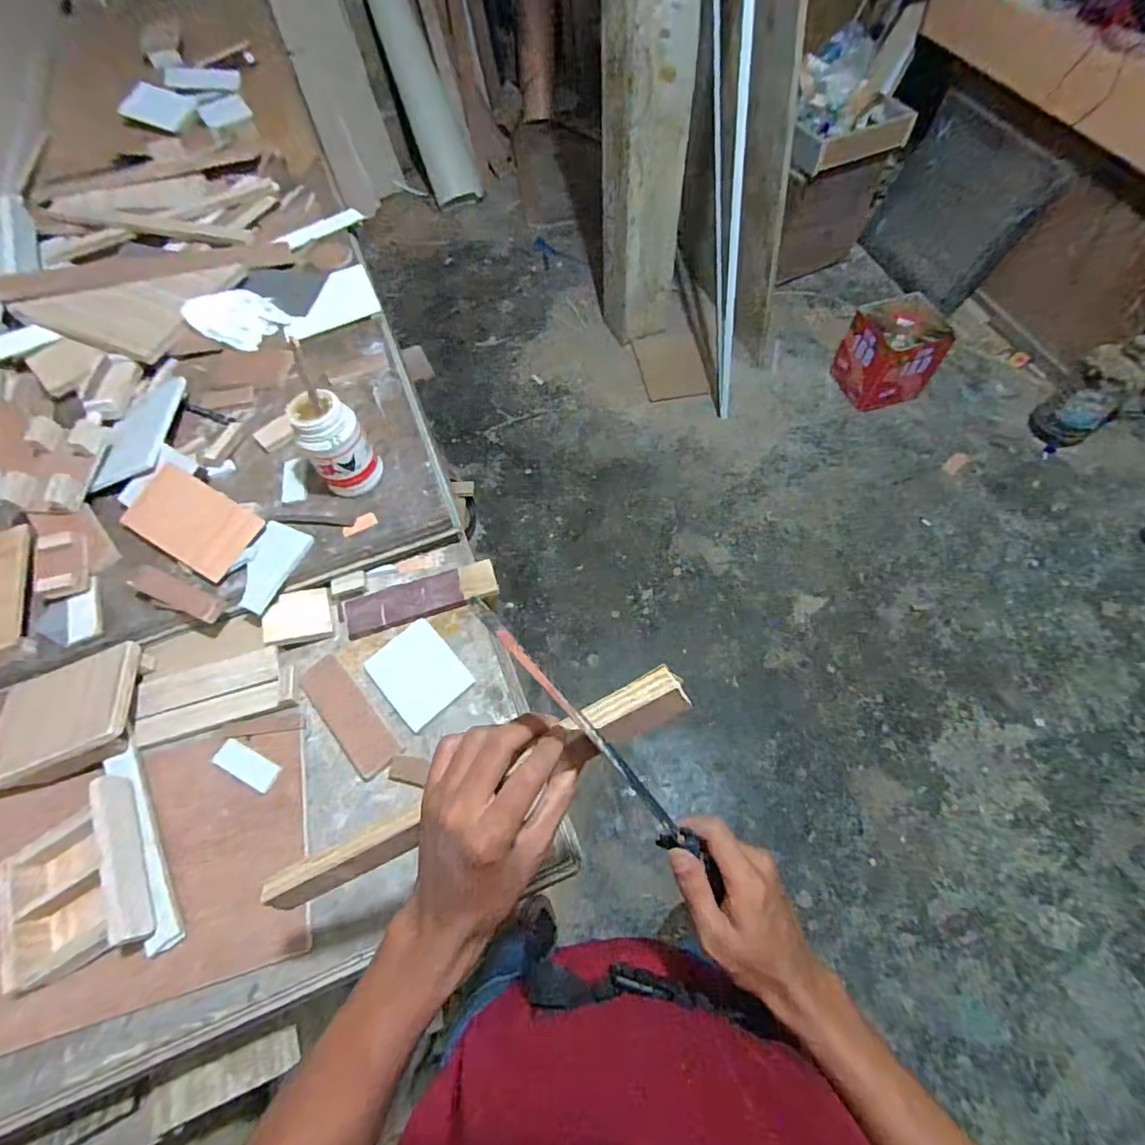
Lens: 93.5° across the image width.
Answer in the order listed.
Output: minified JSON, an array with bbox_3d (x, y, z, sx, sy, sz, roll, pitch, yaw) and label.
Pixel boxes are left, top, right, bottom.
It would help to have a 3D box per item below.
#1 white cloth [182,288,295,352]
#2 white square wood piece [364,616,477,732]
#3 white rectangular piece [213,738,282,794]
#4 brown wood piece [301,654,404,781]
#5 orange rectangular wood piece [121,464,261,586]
[{"bbox_3d":[-0.573,-0.435,0.920,0.122,0.014,0.118,35,68,-8],"label":"white cloth"},{"bbox_3d":[-0.191,0.125,0.671,0.094,0.007,0.118,-40,67,-17],"label":"white square wood piece"},{"bbox_3d":[-0.376,0.223,0.625,0.077,0.014,0.032,23,65,15],"label":"white rectangular piece"},{"bbox_3d":[-0.274,0.174,0.657,0.053,0.009,0.159,-39,66,-16],"label":"brown wood piece"},{"bbox_3d":[-0.512,-0.067,0.725,0.177,0.010,0.100,28,75,10],"label":"orange rectangular wood piece"}]

